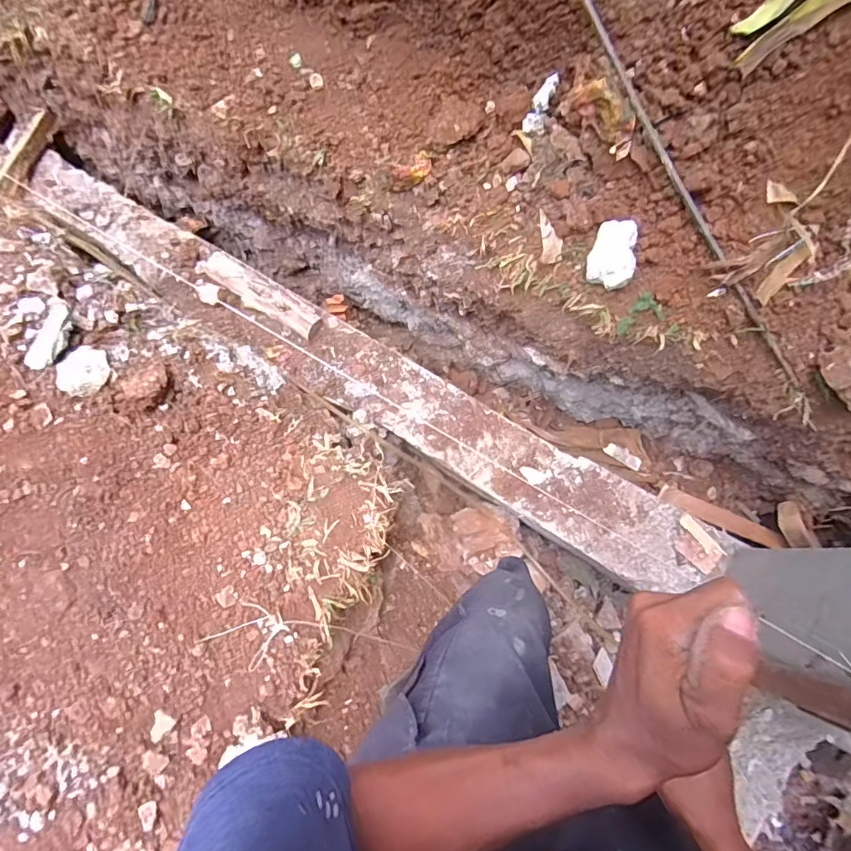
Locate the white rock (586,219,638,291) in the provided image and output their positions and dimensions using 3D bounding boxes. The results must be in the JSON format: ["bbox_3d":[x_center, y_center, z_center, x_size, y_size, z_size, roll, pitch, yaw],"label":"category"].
[{"bbox_3d":[0.303,-0.275,0.796,0.071,0.031,0.106,16,103,20],"label":"white rock"}]

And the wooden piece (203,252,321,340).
[{"bbox_3d":[-0.362,-0.286,1.075,0.287,0.033,0.062,34,80,8],"label":"wooden piece"}]

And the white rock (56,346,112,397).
[{"bbox_3d":[-0.529,-0.084,0.767,0.072,0.019,0.076,0,77,1],"label":"white rock"}]

